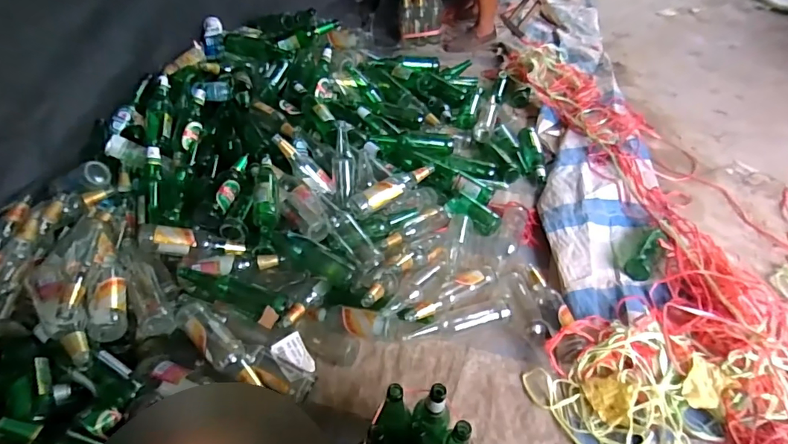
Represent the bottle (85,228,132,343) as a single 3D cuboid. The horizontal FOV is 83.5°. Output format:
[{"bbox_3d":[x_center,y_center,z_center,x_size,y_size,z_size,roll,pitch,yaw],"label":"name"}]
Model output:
[{"bbox_3d":[-0.630,0.113,0.985,0.059,0.068,0.328,-17,48,-13],"label":"bottle"}]

